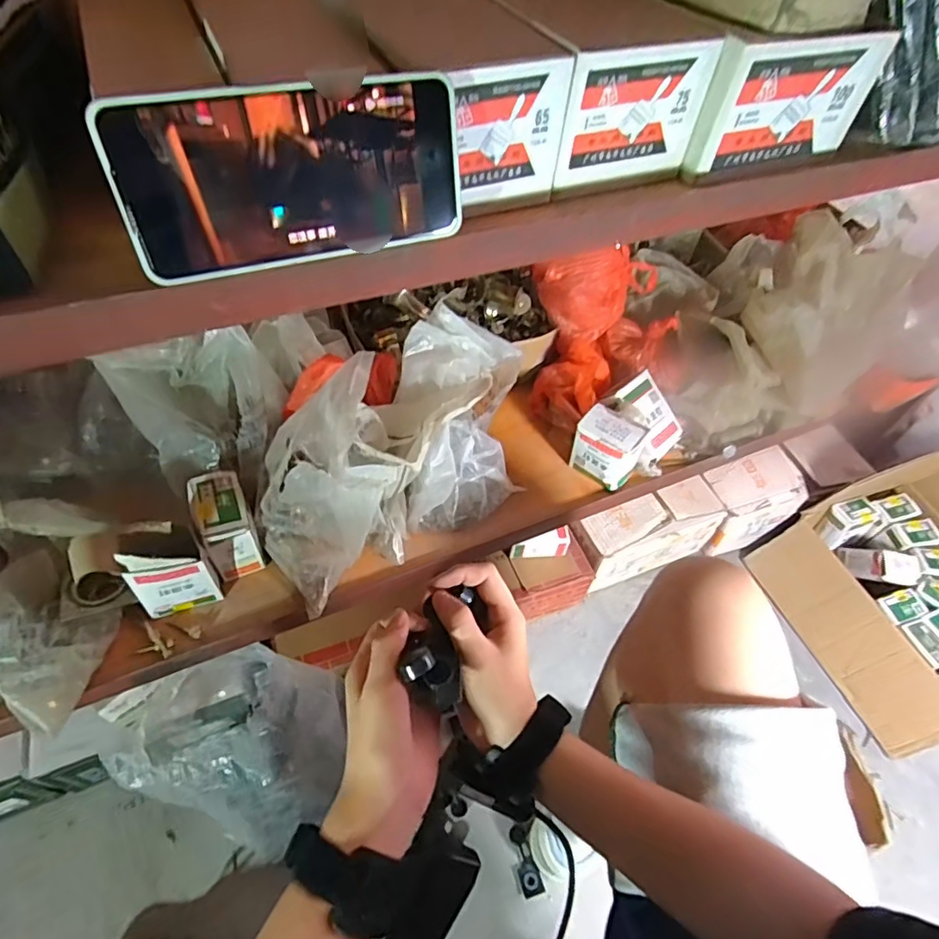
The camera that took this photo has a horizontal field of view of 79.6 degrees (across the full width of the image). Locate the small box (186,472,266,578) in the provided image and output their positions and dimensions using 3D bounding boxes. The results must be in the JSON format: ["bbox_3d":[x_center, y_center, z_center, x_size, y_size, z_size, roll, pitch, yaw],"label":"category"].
[{"bbox_3d":[-0.260,0.062,0.610,0.050,0.096,0.079,-18,57,-17],"label":"small box"}]

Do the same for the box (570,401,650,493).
[{"bbox_3d":[0.174,-0.028,0.711,0.075,0.089,0.053,32,57,18],"label":"box"}]

